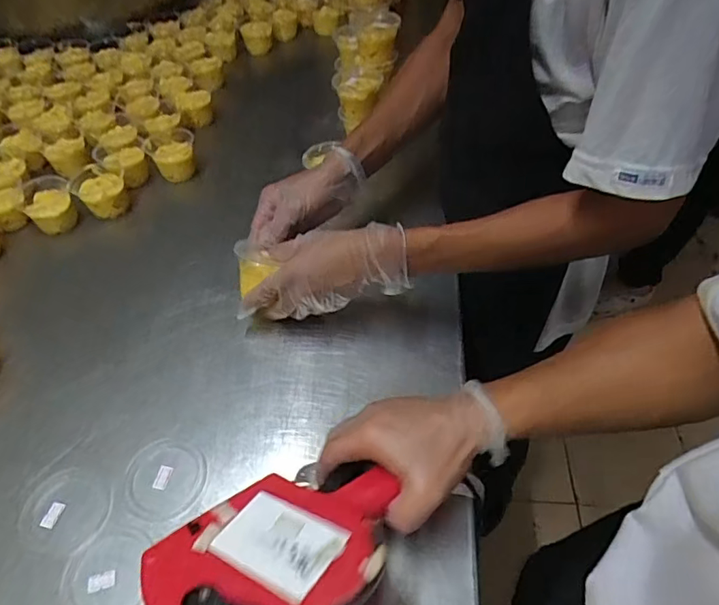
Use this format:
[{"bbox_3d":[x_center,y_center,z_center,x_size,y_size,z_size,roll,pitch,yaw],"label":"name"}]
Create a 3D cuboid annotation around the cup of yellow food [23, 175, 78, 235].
[{"bbox_3d":[-0.425,-0.136,0.711,0.063,0.050,0.068,-1,49,1],"label":"cup of yellow food"}]

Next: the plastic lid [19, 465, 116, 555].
[{"bbox_3d":[-0.255,0.179,0.449,0.082,0.007,0.068,13,51,13],"label":"plastic lid"}]

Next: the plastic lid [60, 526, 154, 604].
[{"bbox_3d":[-0.204,0.216,0.413,0.064,0.004,0.068,-1,49,1],"label":"plastic lid"}]

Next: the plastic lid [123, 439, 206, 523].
[{"bbox_3d":[-0.173,0.156,0.460,0.068,0.004,0.072,-1,49,1],"label":"plastic lid"}]

